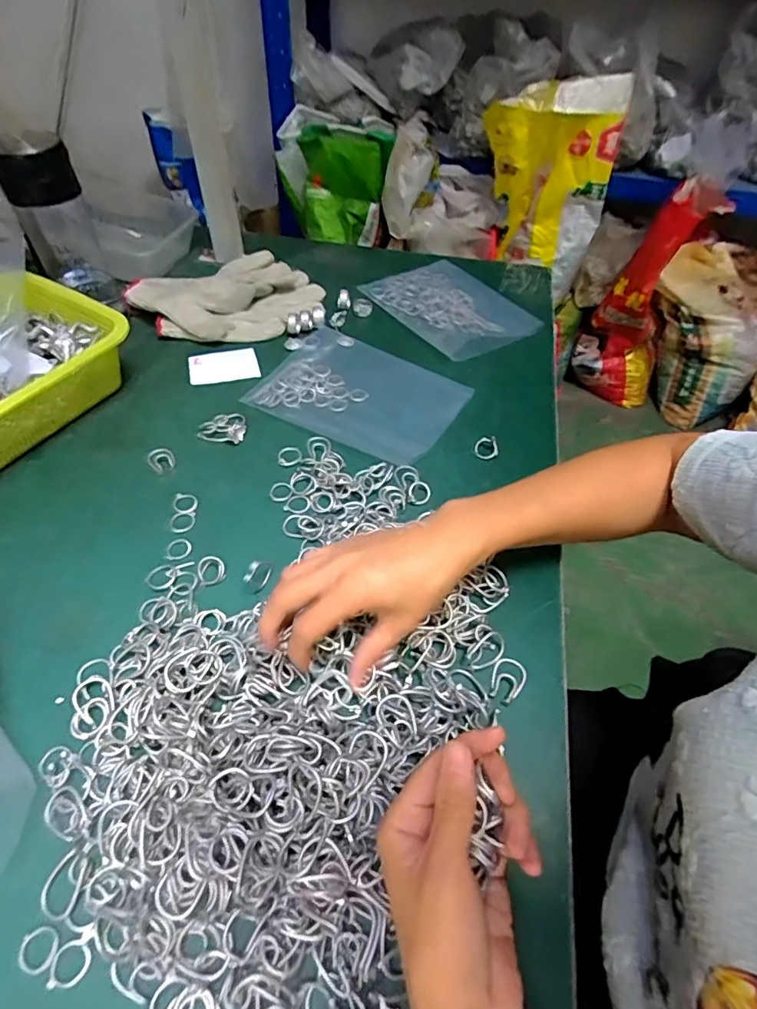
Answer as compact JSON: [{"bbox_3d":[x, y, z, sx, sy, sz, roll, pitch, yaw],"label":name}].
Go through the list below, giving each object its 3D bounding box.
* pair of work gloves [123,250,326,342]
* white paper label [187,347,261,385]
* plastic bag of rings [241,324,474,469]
[{"bbox_3d":[-0.180,-0.259,0.622,0.205,0.023,0.167,-31,59,-24],"label":"pair of work gloves"},{"bbox_3d":[-0.171,-0.153,0.557,0.073,0.005,0.051,-12,53,-12],"label":"white paper label"},{"bbox_3d":[-0.020,-0.116,0.535,0.200,0.017,0.147,28,55,19],"label":"plastic bag of rings"}]

